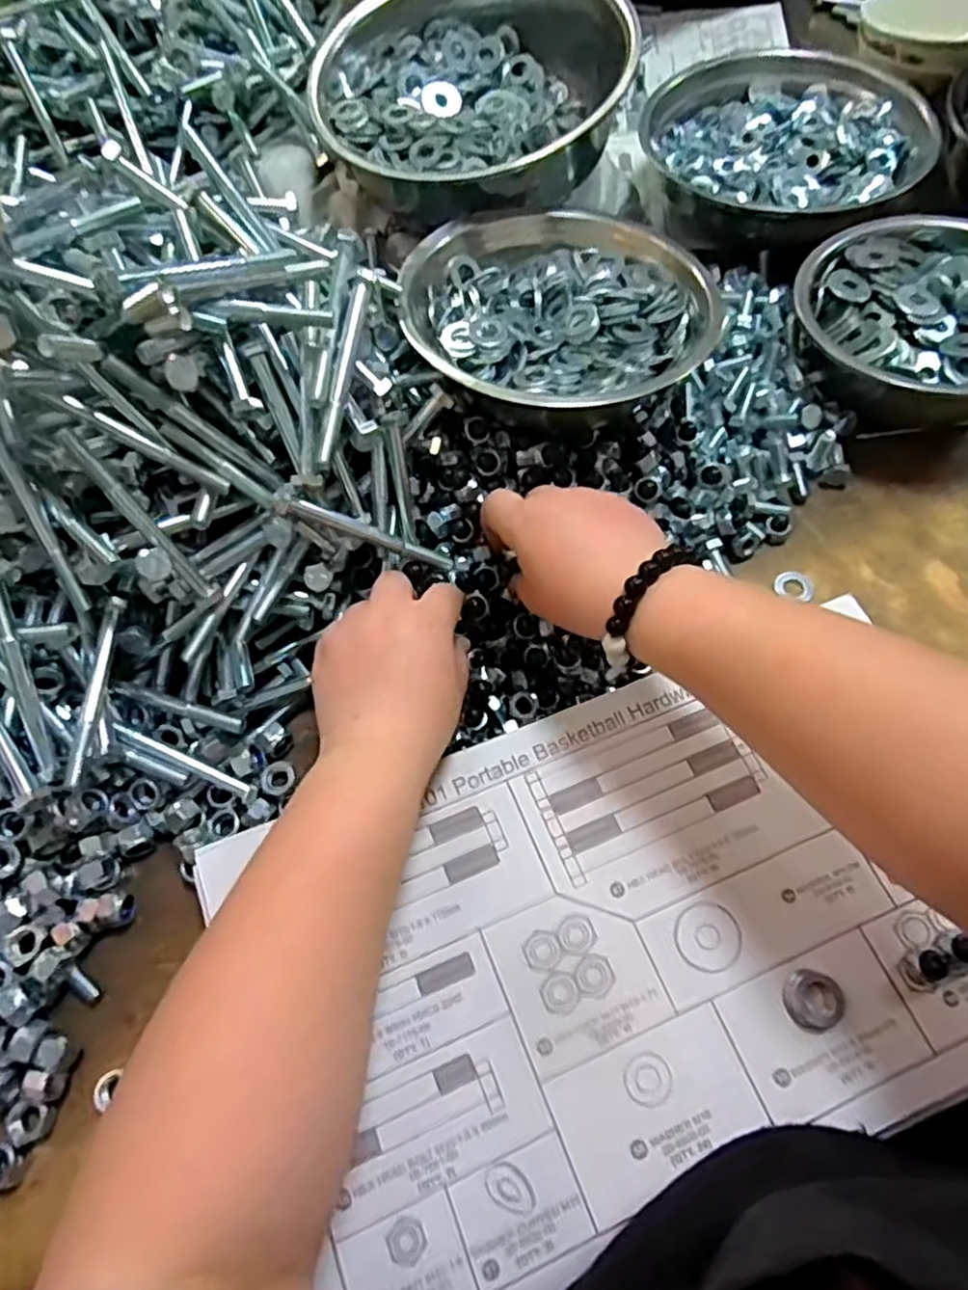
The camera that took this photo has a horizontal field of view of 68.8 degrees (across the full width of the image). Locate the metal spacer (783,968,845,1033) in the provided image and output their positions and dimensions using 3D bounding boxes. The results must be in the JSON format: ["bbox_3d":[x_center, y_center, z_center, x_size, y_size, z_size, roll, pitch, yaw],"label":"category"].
[{"bbox_3d":[0.150,0.161,0.320,0.025,0.010,0.025,5,64,5],"label":"metal spacer"}]

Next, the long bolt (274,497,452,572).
[{"bbox_3d":[-0.063,-0.060,0.388,0.104,0.007,0.012,18,60,-29],"label":"long bolt"}]

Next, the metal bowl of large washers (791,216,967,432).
[{"bbox_3d":[0.297,-0.213,0.484,0.164,0.068,0.167,-1,64,2],"label":"metal bowl of large washers"}]

